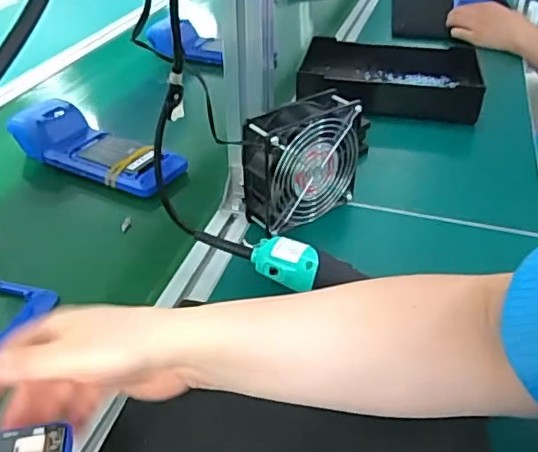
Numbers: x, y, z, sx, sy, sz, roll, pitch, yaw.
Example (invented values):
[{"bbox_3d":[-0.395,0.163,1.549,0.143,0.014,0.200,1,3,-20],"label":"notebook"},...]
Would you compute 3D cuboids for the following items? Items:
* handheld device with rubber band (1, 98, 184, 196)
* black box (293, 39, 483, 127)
[{"bbox_3d":[-0.206,-0.097,0.676,0.217,0.059,0.073,19,40,23],"label":"handheld device with rubber band"},{"bbox_3d":[0.179,-0.216,0.830,0.265,0.049,0.173,7,37,9],"label":"black box"}]

